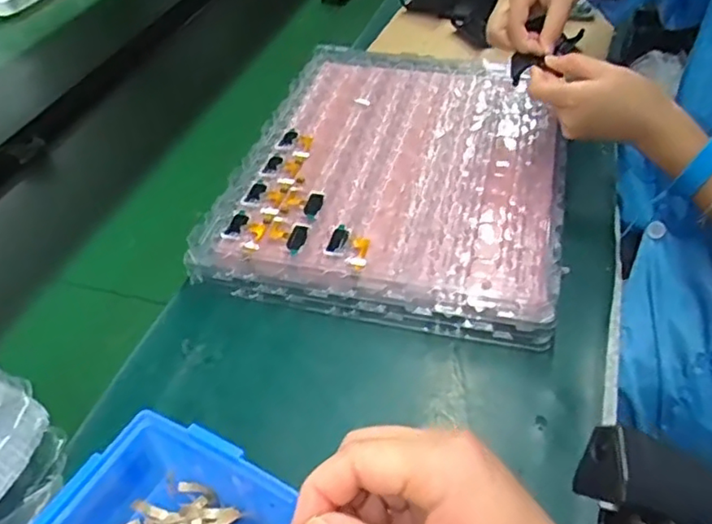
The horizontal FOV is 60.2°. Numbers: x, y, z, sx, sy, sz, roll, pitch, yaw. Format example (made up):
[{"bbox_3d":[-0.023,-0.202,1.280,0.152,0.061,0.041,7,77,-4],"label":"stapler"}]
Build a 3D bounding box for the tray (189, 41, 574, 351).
[{"bbox_3d":[0.047,-0.090,0.611,0.302,0.055,0.363,7,46,13],"label":"tray"}]

